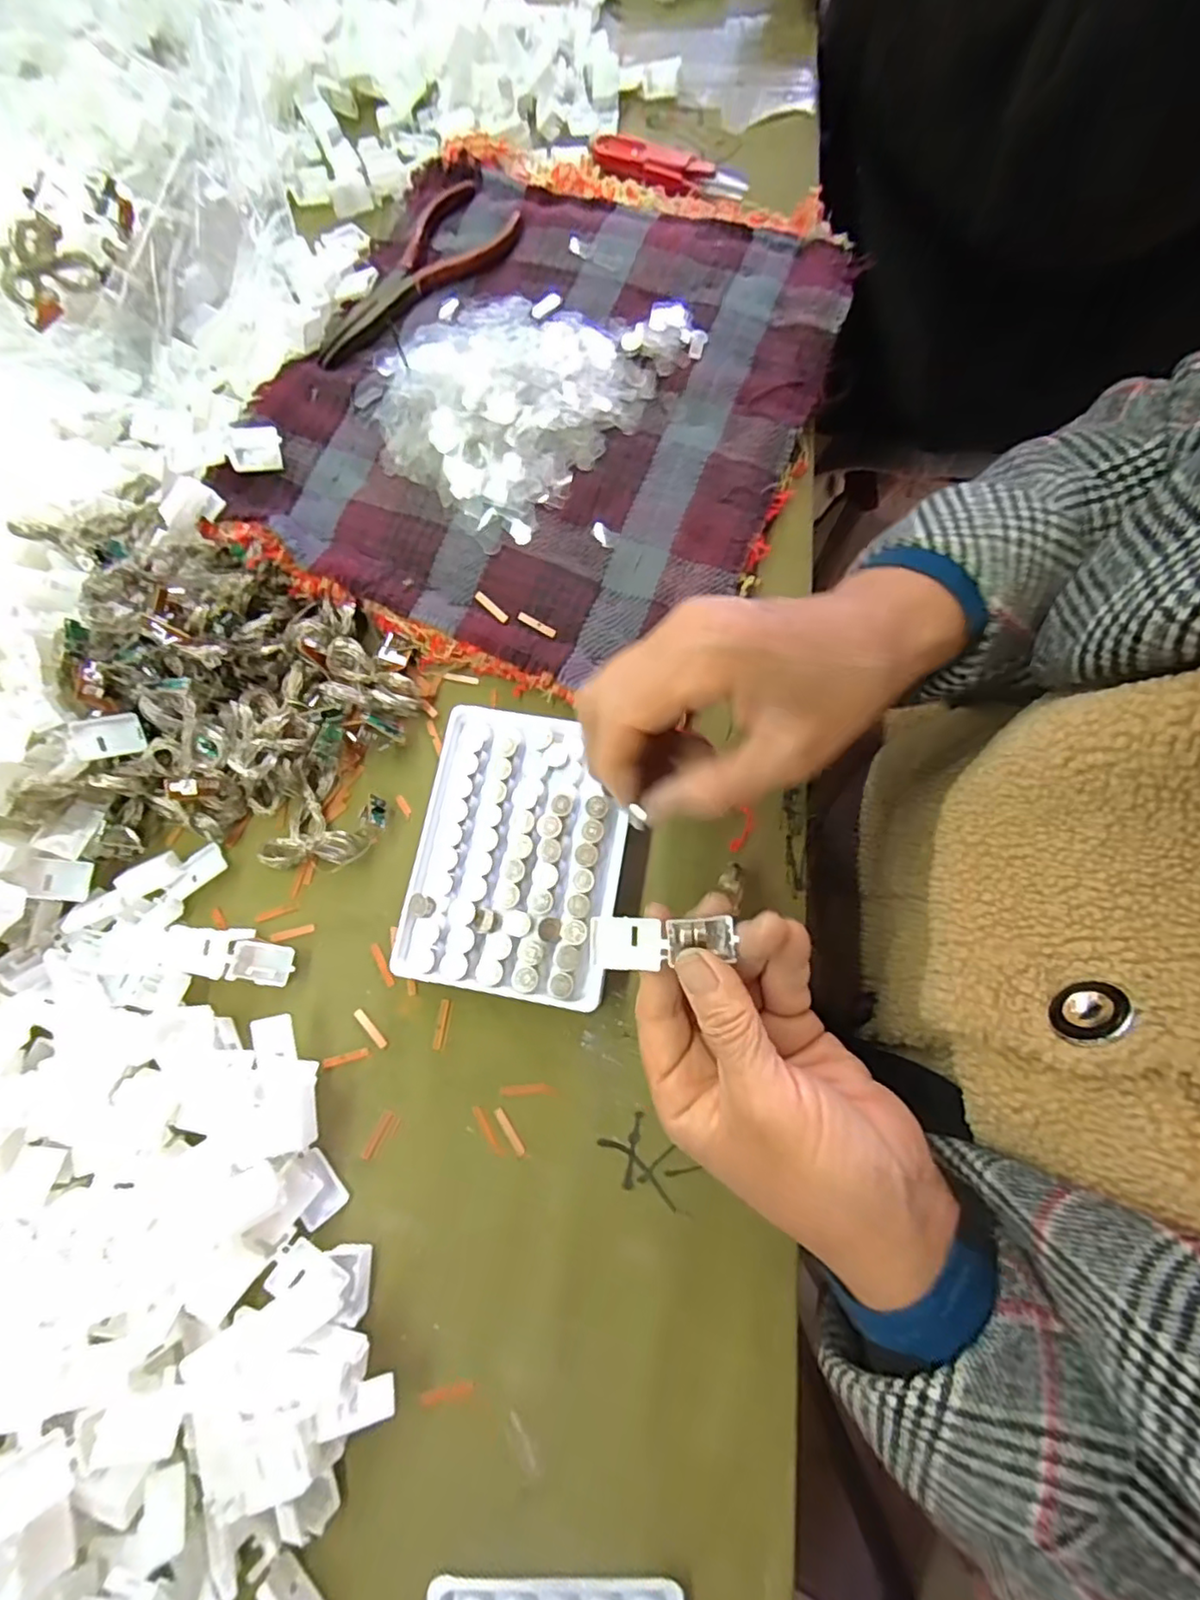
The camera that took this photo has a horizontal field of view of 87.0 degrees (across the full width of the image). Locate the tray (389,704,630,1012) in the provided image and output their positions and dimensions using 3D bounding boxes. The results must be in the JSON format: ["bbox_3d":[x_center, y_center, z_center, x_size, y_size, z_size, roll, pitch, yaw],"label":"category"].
[{"bbox_3d":[-0.038,0.023,0.295,0.094,0.021,0.128,9,77,4],"label":"tray"}]

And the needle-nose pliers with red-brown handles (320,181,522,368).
[{"bbox_3d":[-0.118,-0.322,0.384,0.058,0.005,0.153,43,81,10],"label":"needle-nose pliers with red-brown handles"}]

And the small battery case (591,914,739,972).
[{"bbox_3d":[0.024,0.054,0.244,0.052,0.004,0.020,-4,76,4],"label":"small battery case"}]

